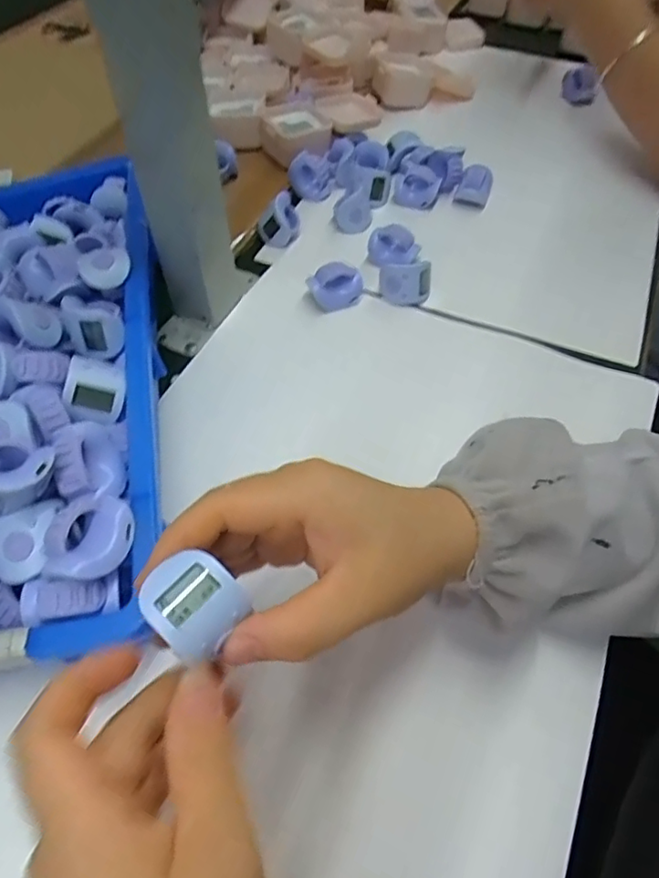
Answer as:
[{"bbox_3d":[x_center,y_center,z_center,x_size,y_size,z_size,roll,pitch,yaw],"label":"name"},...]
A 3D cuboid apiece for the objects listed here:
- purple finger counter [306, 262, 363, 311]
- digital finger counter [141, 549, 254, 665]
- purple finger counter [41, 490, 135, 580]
[{"bbox_3d":[0.005,-0.118,0.452,0.041,0.024,0.026,-8,54,-5],"label":"purple finger counter"},{"bbox_3d":[-0.049,0.059,0.211,0.030,0.016,0.032,-38,86,-26],"label":"digital finger counter"},{"bbox_3d":[-0.105,0.040,0.259,0.030,0.023,0.045,10,54,7],"label":"purple finger counter"}]

